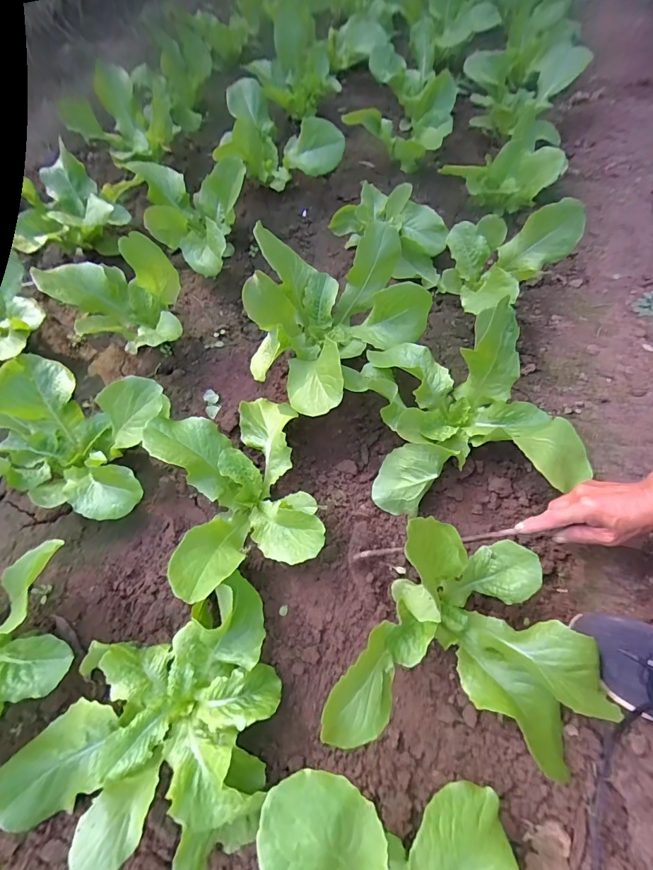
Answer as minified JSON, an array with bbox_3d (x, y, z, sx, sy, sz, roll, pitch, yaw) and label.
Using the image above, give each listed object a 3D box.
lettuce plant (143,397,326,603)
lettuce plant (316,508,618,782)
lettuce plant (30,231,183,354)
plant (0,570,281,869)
[{"bbox_3d":[-0.119,0.064,0.558,0.188,0.134,0.274,-20,65,-7],"label":"lettuce plant"},{"bbox_3d":[0.157,0.221,0.432,0.282,0.182,0.221,8,65,6],"label":"lettuce plant"},{"bbox_3d":[-0.361,-0.217,0.696,0.197,0.198,0.148,-4,64,1],"label":"lettuce plant"},{"bbox_3d":[-0.192,0.305,0.459,0.267,0.104,0.280,-1,64,2],"label":"plant"}]

